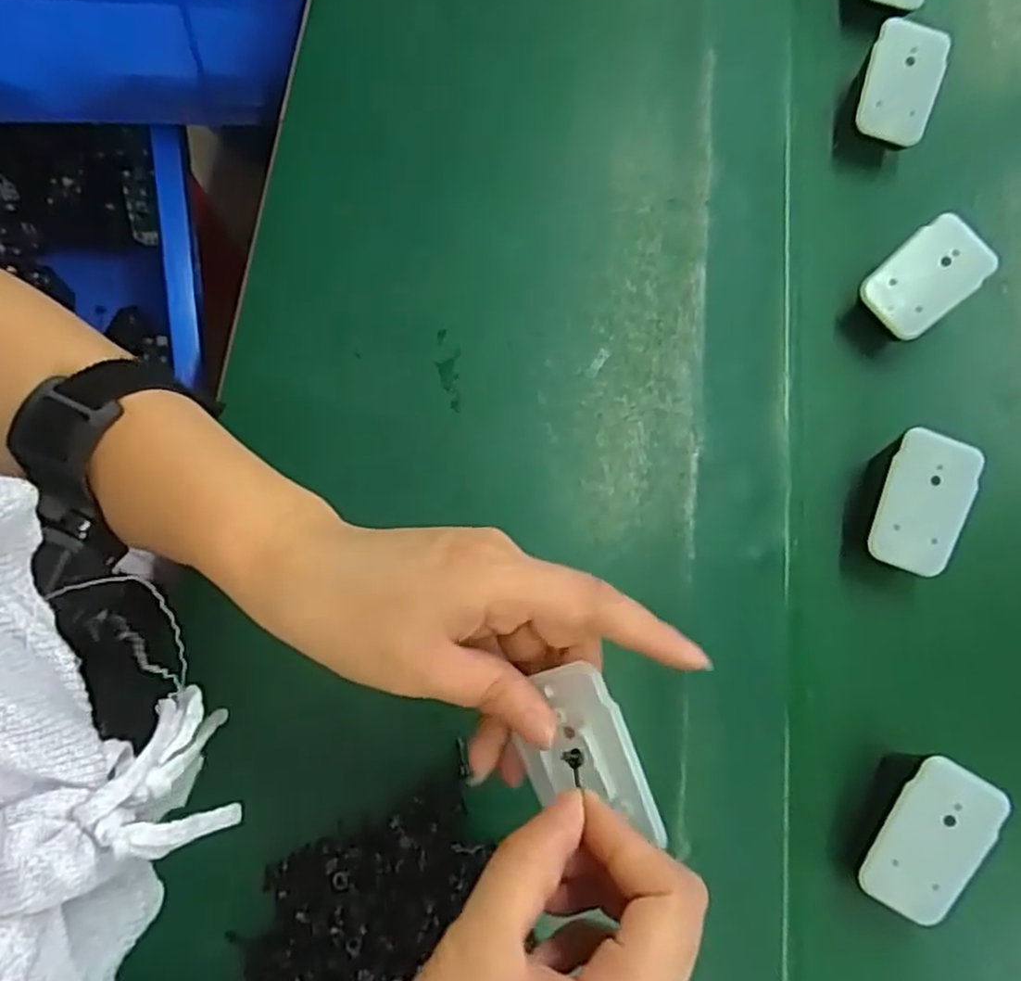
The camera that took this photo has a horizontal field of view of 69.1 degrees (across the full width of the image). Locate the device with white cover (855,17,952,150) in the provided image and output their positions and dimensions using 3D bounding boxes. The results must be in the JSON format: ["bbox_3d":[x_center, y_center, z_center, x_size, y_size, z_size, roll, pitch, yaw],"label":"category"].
[{"bbox_3d":[0.230,-0.240,0.437,0.047,0.012,0.062,14,103,-4],"label":"device with white cover"}]

